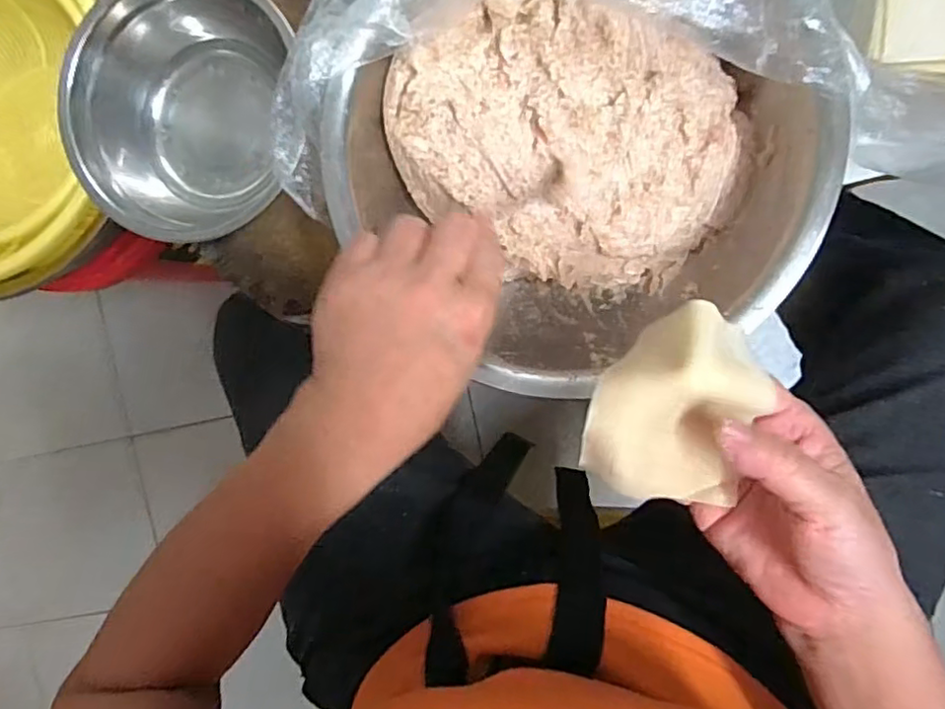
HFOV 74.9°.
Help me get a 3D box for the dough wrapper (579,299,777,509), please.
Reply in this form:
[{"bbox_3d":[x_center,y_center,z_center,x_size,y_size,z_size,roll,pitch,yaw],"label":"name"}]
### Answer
[{"bbox_3d":[0.091,0.024,0.275,0.072,0.033,0.089,14,96,7],"label":"dough wrapper"}]

